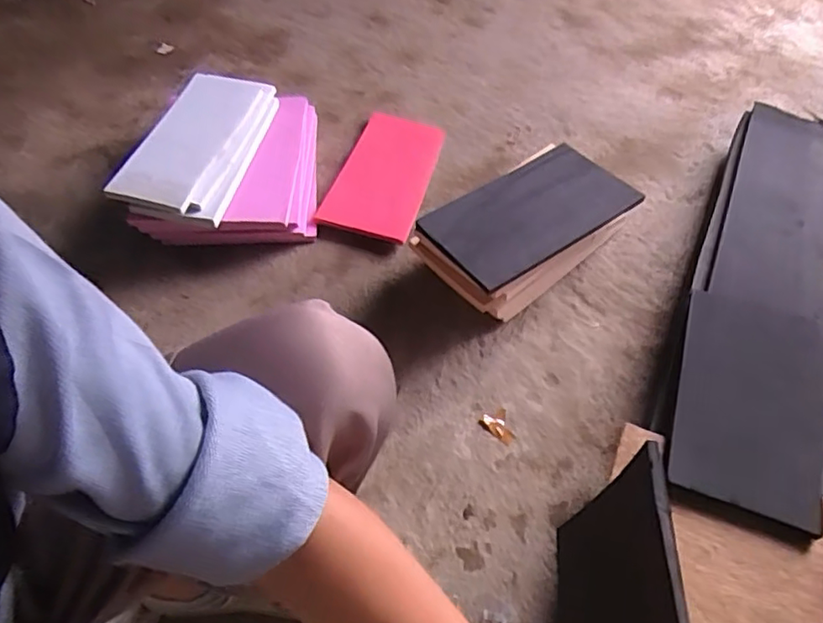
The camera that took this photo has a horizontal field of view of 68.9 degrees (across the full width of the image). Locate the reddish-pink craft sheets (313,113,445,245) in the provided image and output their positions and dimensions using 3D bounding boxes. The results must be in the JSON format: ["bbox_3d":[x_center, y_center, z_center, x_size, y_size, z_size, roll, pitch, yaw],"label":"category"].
[{"bbox_3d":[-0.043,-0.227,0.989,0.148,0.018,0.287,14,54,9],"label":"reddish-pink craft sheets"}]

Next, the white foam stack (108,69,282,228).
[{"bbox_3d":[-0.314,-0.256,0.902,0.159,0.039,0.302,8,53,4],"label":"white foam stack"}]

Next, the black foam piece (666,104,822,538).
[{"bbox_3d":[0.481,-0.050,0.797,0.175,0.053,0.681,15,59,22],"label":"black foam piece"}]

